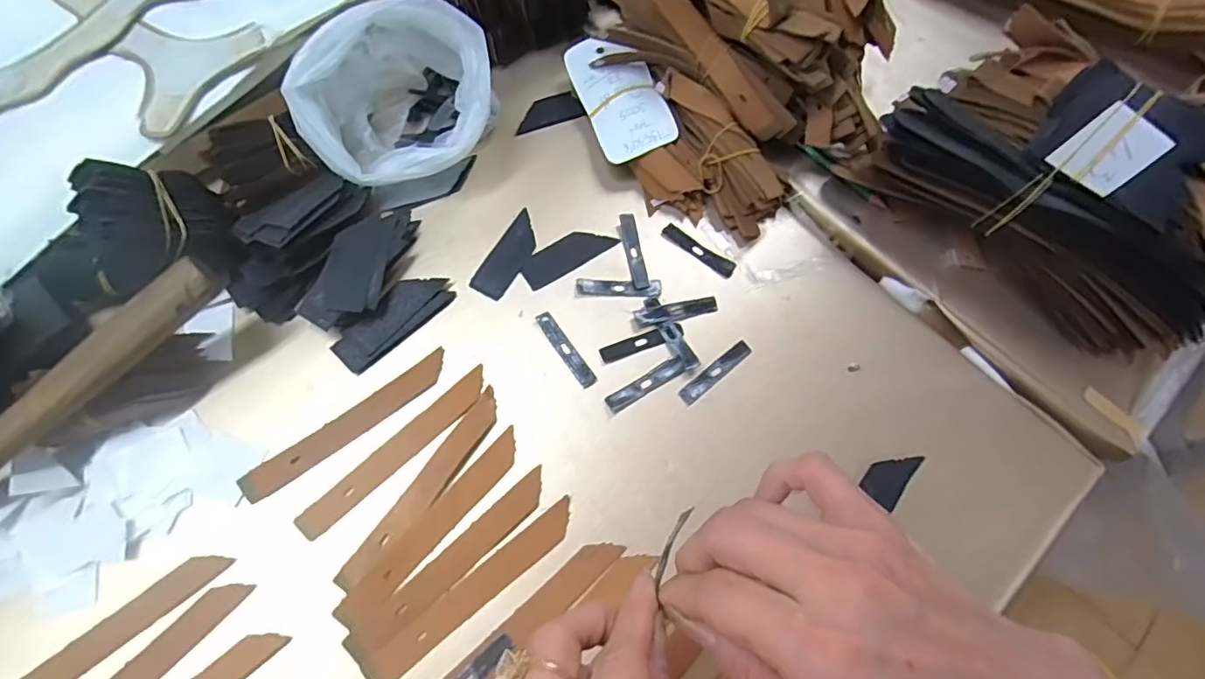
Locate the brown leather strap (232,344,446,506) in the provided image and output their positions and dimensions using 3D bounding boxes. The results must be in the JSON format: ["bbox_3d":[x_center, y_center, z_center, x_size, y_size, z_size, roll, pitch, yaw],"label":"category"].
[{"bbox_3d":[-0.144,0.048,0.327,0.124,0.005,0.016,-36,74,-15],"label":"brown leather strap"}]

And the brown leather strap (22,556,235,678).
[{"bbox_3d":[-0.248,0.149,0.284,0.124,0.006,0.016,-38,75,-15],"label":"brown leather strap"}]

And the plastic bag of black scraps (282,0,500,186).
[{"bbox_3d":[-0.130,-0.154,0.367,0.117,0.073,0.101,-18,71,-9],"label":"plastic bag of black scraps"}]

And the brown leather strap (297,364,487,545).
[{"bbox_3d":[-0.115,0.062,0.324,0.124,0.006,0.016,-42,76,-16],"label":"brown leather strap"}]

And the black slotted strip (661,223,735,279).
[{"bbox_3d":[0.063,-0.059,0.377,0.053,0.004,0.013,36,72,11],"label":"black slotted strip"}]

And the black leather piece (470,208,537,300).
[{"bbox_3d":[-0.060,-0.055,0.370,0.023,0.004,0.063,29,70,8],"label":"black leather piece"}]

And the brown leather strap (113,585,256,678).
[{"bbox_3d":[-0.229,0.167,0.276,0.018,0.004,0.122,40,69,14],"label":"brown leather strap"}]

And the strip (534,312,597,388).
[{"bbox_3d":[-0.022,0.005,0.347,0.010,0.004,0.054,-32,74,-14],"label":"strip"}]

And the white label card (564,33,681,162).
[{"bbox_3d":[0.012,-0.170,0.395,0.052,0.012,0.101,-23,73,2],"label":"white label card"}]

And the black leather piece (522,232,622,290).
[{"bbox_3d":[-0.023,-0.056,0.372,0.062,0.004,0.023,-32,74,-14],"label":"black leather piece"}]

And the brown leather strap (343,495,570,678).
[{"bbox_3d":[-0.067,0.130,0.298,0.125,0.005,0.025,-33,74,-14],"label":"brown leather strap"}]

